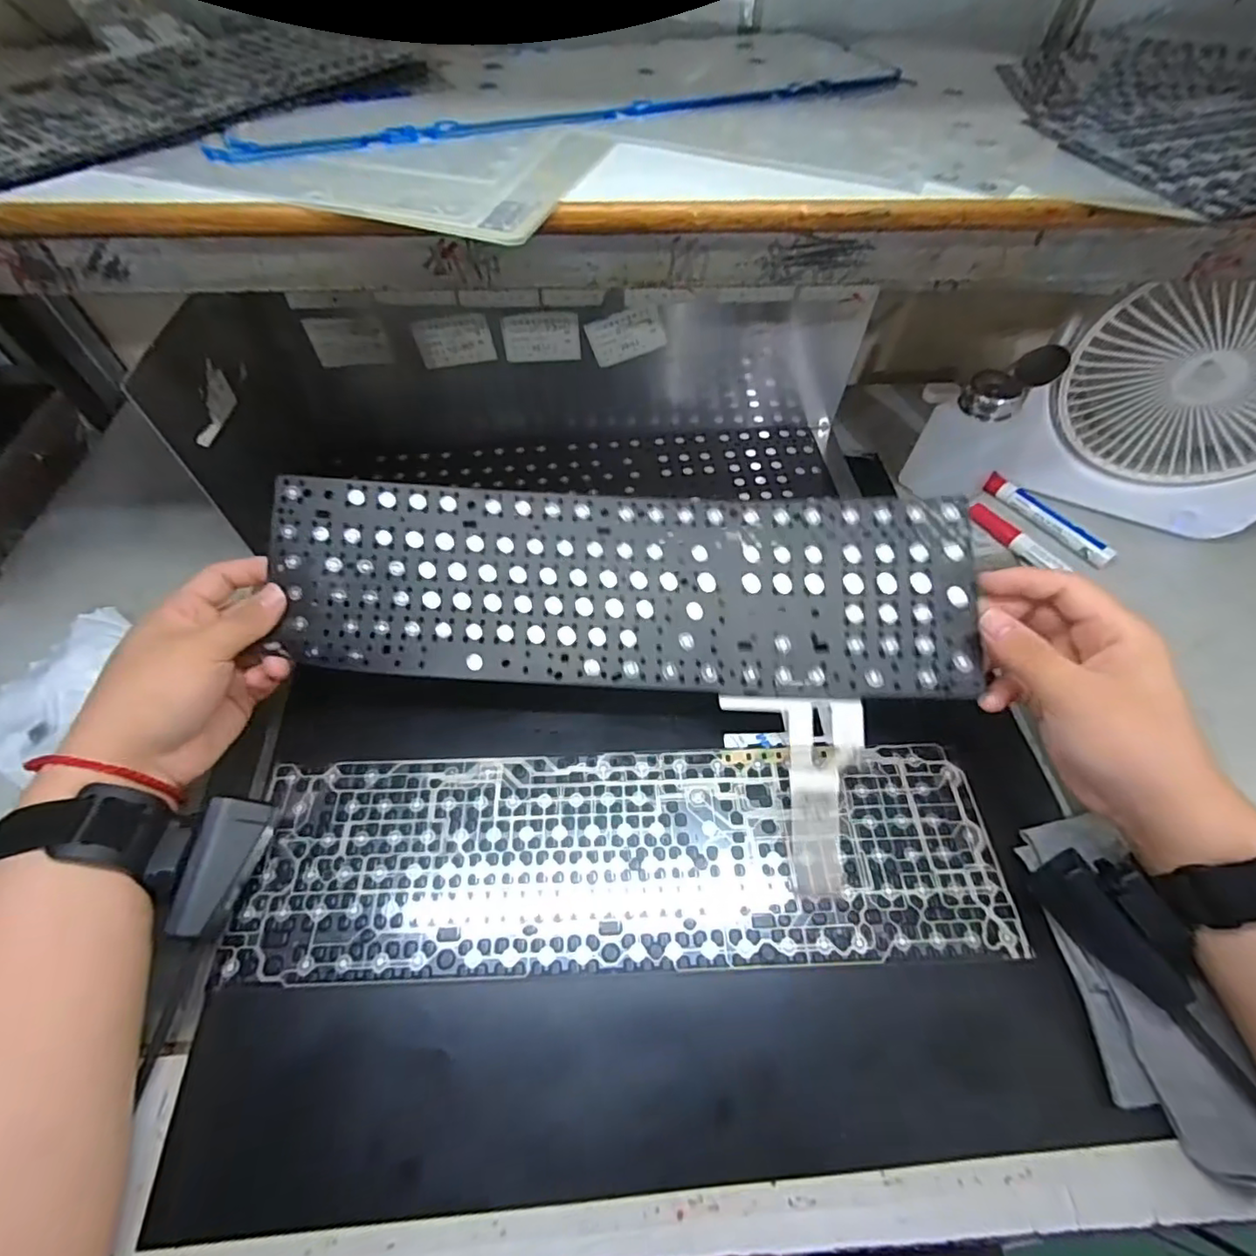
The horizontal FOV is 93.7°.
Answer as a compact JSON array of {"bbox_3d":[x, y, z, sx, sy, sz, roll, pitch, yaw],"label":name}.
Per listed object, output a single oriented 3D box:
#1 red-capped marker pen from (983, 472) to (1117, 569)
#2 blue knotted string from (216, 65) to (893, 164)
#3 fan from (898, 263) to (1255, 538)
[{"bbox_3d":[0.342,-0.089,0.480,0.015,0.017,0.108,-29,60,-19],"label":"red-capped marker pen"},{"bbox_3d":[-0.015,-0.271,0.310,0.374,0.005,0.029,-16,55,-12],"label":"blue knotted string"},{"bbox_3d":[0.361,-0.159,0.430,0.250,0.176,0.061,15,56,10],"label":"fan"}]

